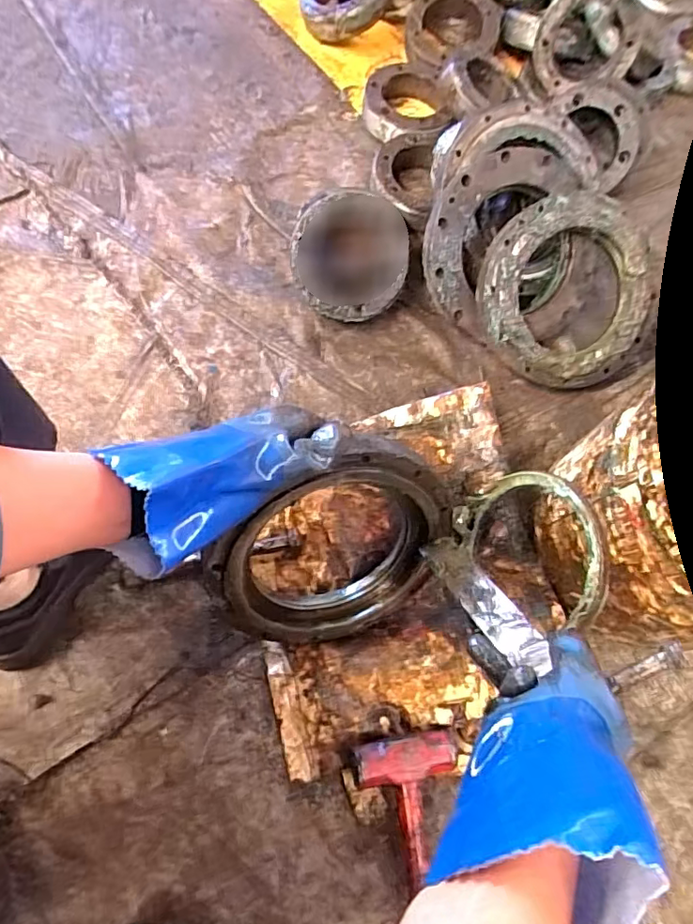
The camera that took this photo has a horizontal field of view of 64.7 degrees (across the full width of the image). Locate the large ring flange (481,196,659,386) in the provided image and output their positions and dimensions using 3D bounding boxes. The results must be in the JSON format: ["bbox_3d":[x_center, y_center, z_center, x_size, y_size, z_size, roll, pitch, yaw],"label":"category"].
[{"bbox_3d":[0.297,-0.221,0.728,0.225,0.021,0.239,-1,105,-5],"label":"large ring flange"}]

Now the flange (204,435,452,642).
[{"bbox_3d":[-0.015,0.087,0.537,0.236,0.258,0.027,-16,40,-12],"label":"flange"}]

